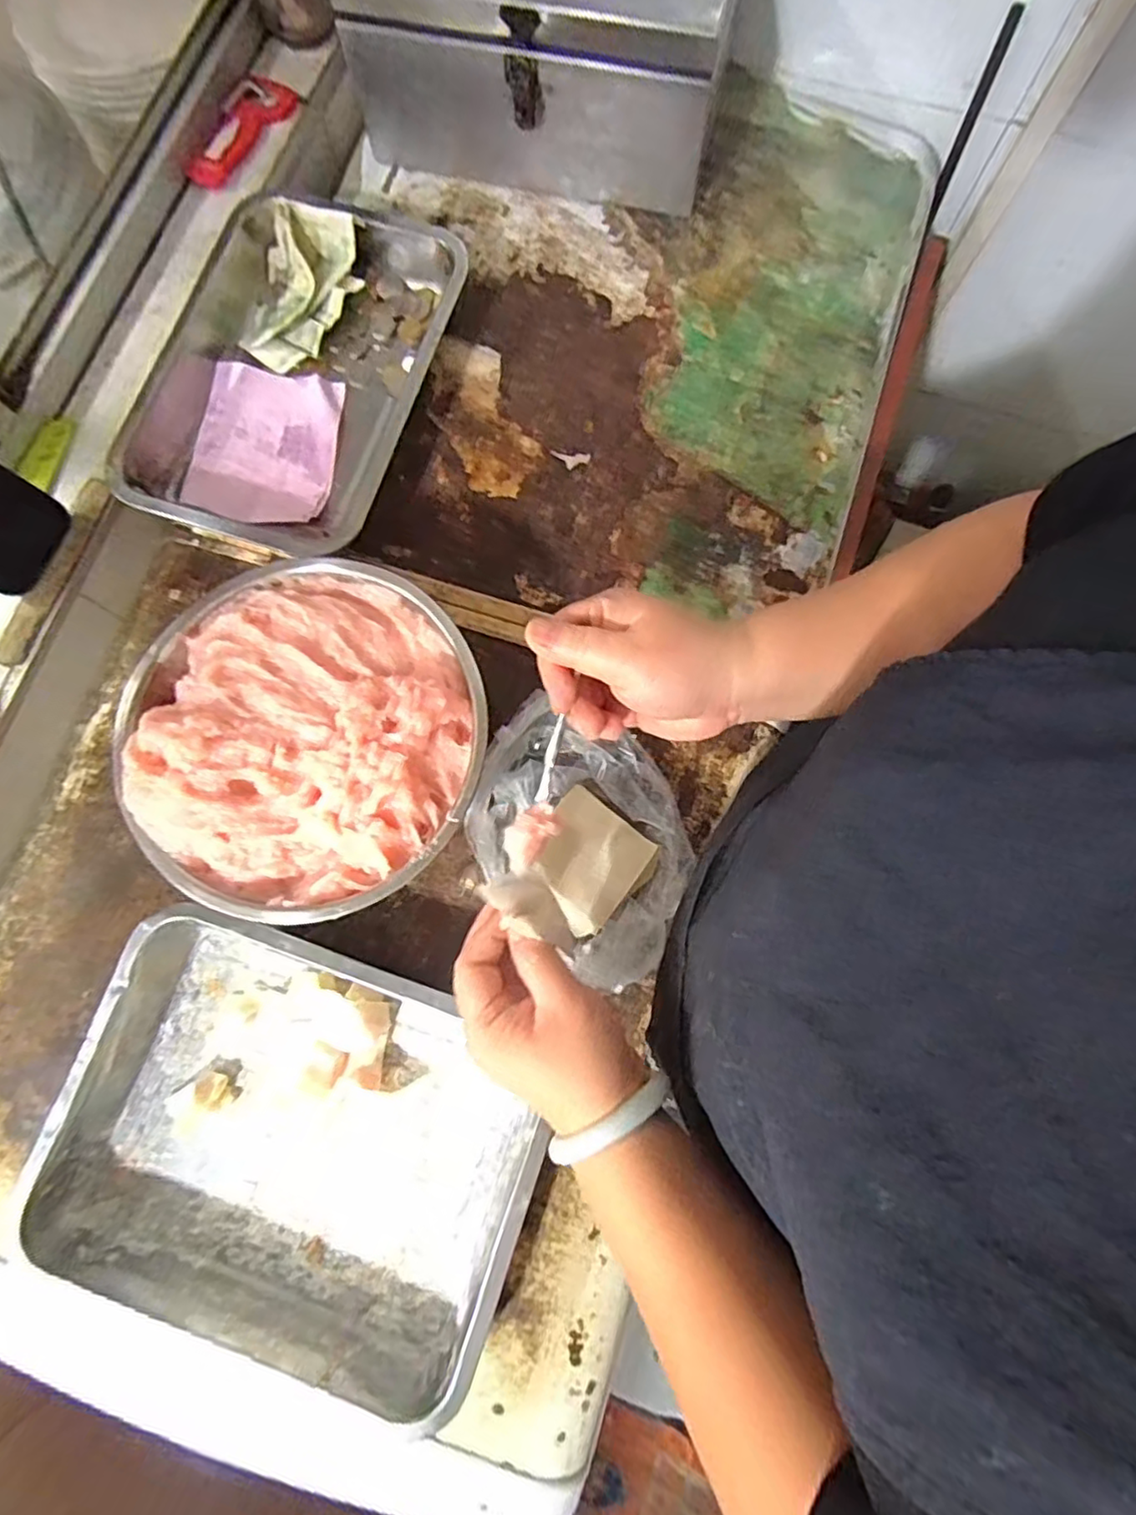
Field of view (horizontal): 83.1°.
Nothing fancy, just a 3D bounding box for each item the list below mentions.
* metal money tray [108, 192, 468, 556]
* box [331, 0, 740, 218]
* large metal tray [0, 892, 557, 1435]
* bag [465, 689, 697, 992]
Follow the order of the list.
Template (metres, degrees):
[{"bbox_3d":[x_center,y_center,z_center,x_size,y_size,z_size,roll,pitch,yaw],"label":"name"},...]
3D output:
[{"bbox_3d":[-0.231,-0.317,0.535,0.228,0.047,0.306,19,81,4],"label":"metal money tray"},{"bbox_3d":[-0.015,-0.611,0.540,0.295,0.138,0.176,14,80,3],"label":"box"},{"bbox_3d":[-0.176,0.251,0.430,0.302,0.047,0.234,19,80,4],"label":"large metal tray"},{"bbox_3d":[0.009,0.060,0.461,0.169,0.047,0.171,30,81,6],"label":"bag"}]

